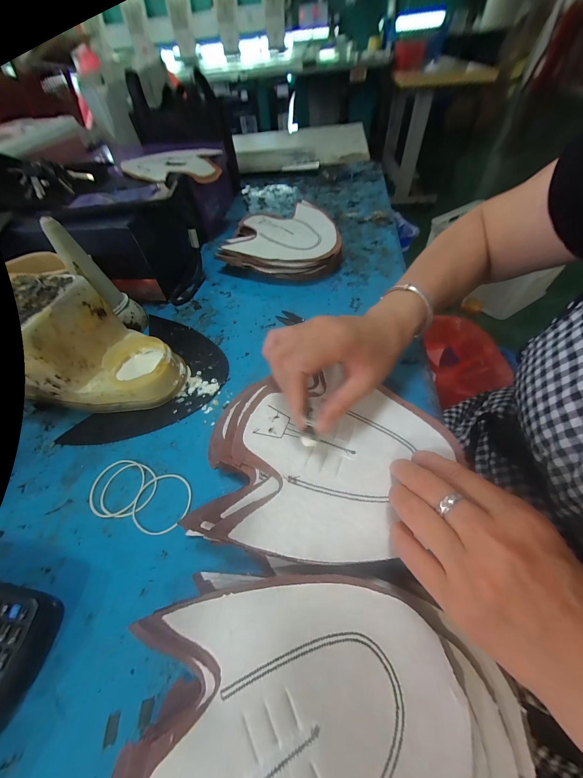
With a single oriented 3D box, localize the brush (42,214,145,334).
[{"bbox_3d":[-0.238,-0.134,0.333,0.035,0.143,0.041,27,61,22],"label":"brush"}]

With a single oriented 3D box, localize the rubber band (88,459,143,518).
[{"bbox_3d":[-0.168,0.093,0.252,0.050,0.004,0.053,-4,54,2],"label":"rubber band"}]

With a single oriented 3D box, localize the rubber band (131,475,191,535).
[{"bbox_3d":[-0.120,0.104,0.240,0.052,0.004,0.051,-2,54,3],"label":"rubber band"}]

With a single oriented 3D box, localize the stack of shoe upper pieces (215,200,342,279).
[{"bbox_3d":[-0.013,-0.261,0.462,0.201,0.053,0.182,5,55,9],"label":"stack of shoe upper pieces"}]

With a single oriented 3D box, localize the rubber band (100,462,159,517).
[{"bbox_3d":[-0.156,0.095,0.250,0.050,0.004,0.049,-2,54,3],"label":"rubber band"}]

